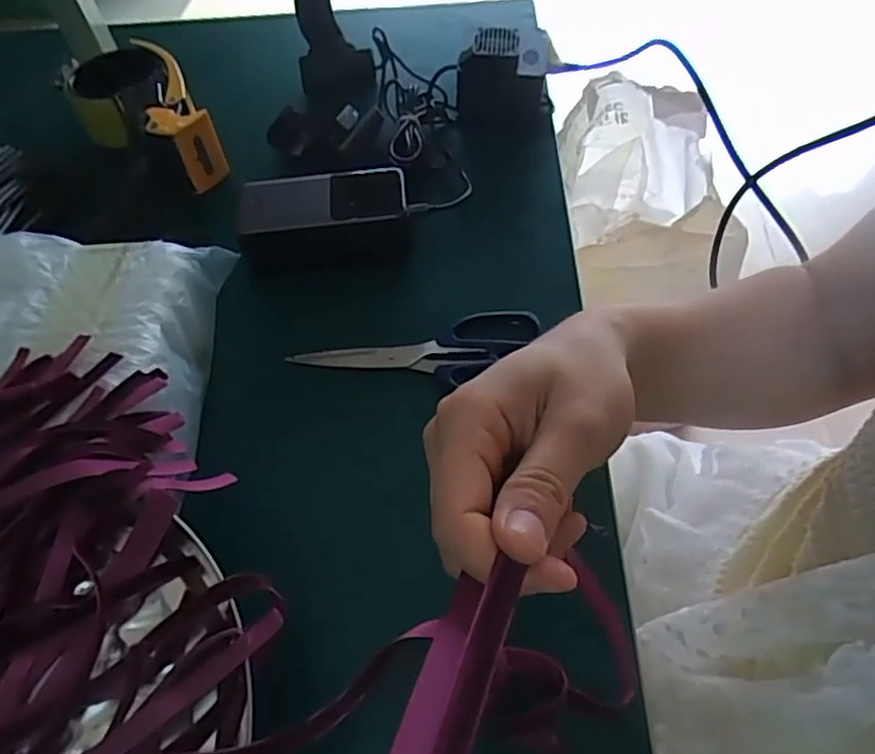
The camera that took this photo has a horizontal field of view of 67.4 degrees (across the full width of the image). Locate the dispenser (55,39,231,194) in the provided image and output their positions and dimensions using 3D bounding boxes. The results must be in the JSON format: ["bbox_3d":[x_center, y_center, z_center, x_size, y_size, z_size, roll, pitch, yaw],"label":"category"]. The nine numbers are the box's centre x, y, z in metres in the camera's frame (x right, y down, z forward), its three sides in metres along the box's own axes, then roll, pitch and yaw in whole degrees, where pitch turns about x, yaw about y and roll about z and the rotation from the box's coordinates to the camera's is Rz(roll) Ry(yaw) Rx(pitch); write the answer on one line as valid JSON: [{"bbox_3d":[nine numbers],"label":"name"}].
[{"bbox_3d":[-0.264,-0.234,0.584,0.096,0.054,0.176,-30,61,-14],"label":"dispenser"}]

